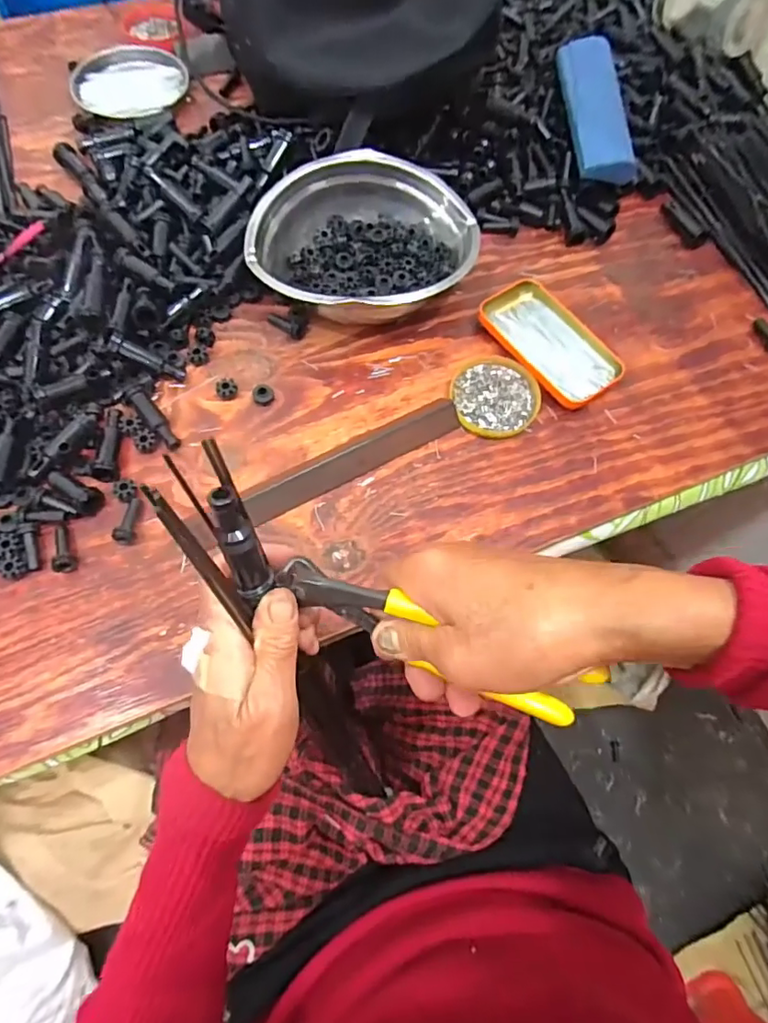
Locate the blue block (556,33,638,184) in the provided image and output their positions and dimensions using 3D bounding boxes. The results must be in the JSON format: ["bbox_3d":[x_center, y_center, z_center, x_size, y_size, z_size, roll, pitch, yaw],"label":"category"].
[{"bbox_3d":[0.231,-0.449,0.593,0.068,0.025,0.176,-6,77,-7],"label":"blue block"}]

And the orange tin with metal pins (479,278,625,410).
[{"bbox_3d":[0.159,-0.166,0.527,0.079,0.018,0.146,-34,73,-15],"label":"orange tin with metal pins"}]

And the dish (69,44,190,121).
[{"bbox_3d":[-0.304,-0.513,0.648,0.131,0.019,0.144,-15,69,-9],"label":"dish"}]

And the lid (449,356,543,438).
[{"bbox_3d":[0.104,-0.109,0.505,0.078,0.012,0.083,1,67,-2],"label":"lid"}]

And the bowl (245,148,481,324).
[{"bbox_3d":[-0.010,-0.276,0.538,0.197,0.065,0.183,1,67,-2],"label":"bowl"}]

